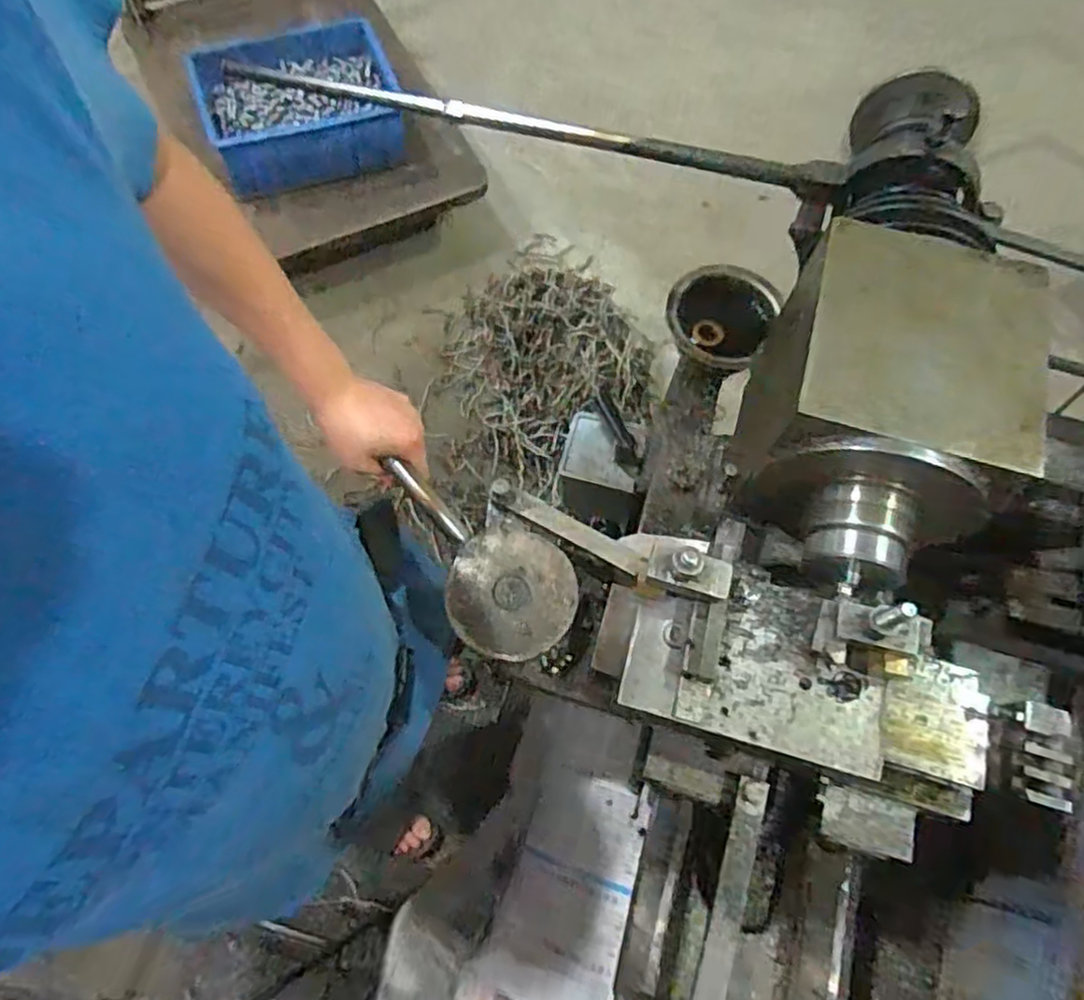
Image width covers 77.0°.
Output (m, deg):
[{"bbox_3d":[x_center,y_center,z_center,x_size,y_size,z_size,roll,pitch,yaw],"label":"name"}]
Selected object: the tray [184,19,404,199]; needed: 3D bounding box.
[{"bbox_3d":[-0.527,-0.869,1.500,0.421,0.178,0.330,-13,69,-8],"label":"tray"}]

